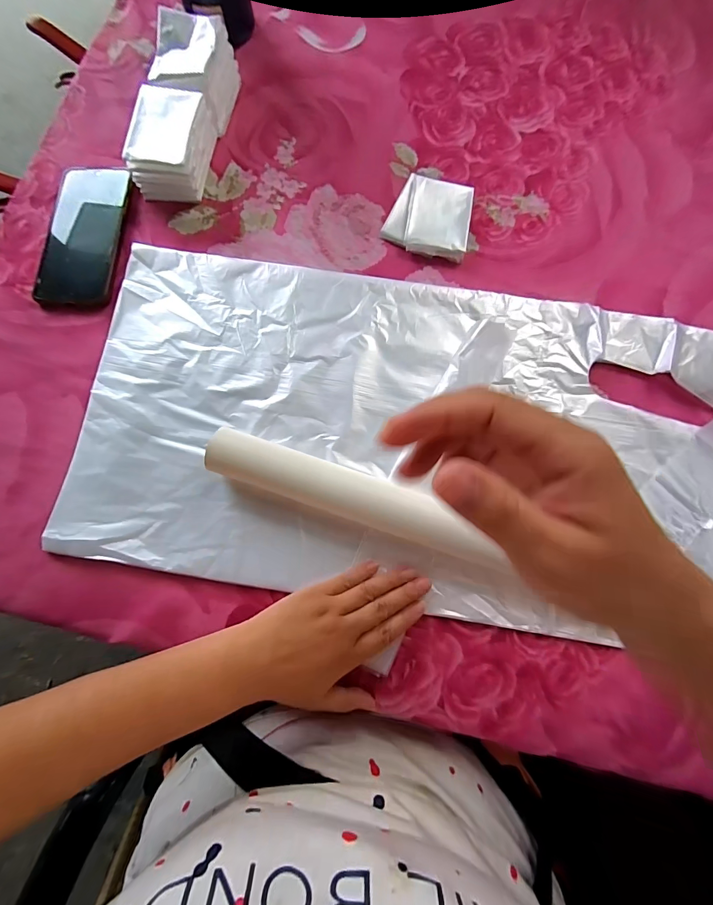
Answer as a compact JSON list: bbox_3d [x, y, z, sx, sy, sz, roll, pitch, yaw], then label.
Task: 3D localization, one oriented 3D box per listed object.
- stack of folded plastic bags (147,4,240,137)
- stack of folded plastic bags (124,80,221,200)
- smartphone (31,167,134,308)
[{"bbox_3d":[-0.174,-0.408,0.415,0.071,0.058,0.098,3,77,2],"label":"stack of folded plastic bags"},{"bbox_3d":[-0.190,-0.316,0.393,0.071,0.055,0.092,9,78,3],"label":"stack of folded plastic bags"},{"bbox_3d":[-0.284,-0.230,0.400,0.077,0.012,0.159,3,77,2],"label":"smartphone"}]

